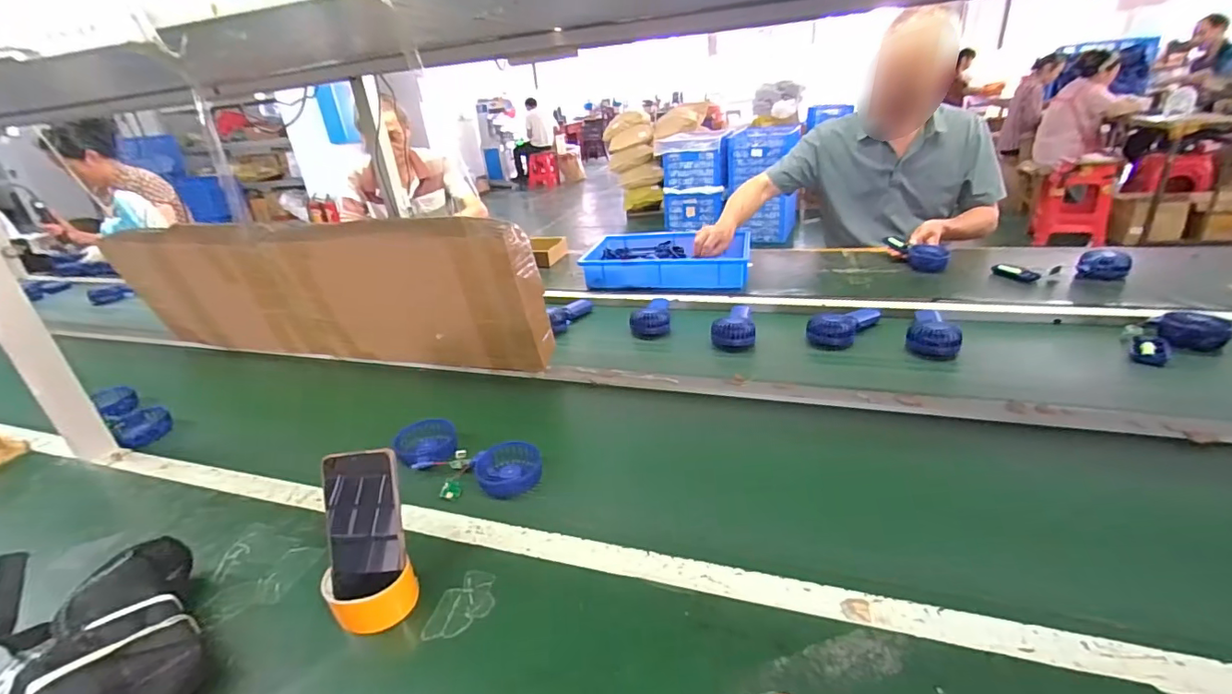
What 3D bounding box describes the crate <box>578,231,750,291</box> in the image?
[{"bbox_3d":[0.142,-0.253,1.448,0.449,0.090,0.313,3,29,13],"label":"crate"}]

